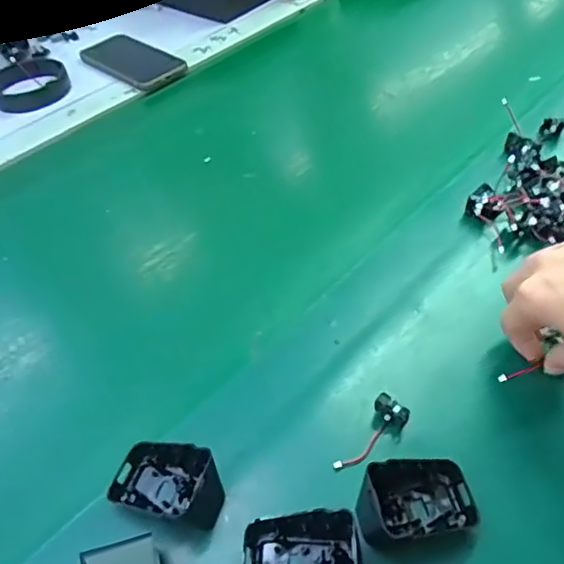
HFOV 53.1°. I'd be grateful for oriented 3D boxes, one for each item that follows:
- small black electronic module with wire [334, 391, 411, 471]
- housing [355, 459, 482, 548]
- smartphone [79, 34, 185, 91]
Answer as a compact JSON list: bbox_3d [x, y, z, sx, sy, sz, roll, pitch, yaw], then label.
[{"bbox_3d":[0.062,0.102,0.379,0.024,0.016,0.065,29,57,27],"label":"small black electronic module with wire"},{"bbox_3d":[0.081,0.130,0.338,0.069,0.043,0.041,-13,49,-6],"label":"housing"},{"bbox_3d":[-0.210,-0.305,0.775,0.172,0.008,0.078,35,60,30],"label":"smartphone"}]

